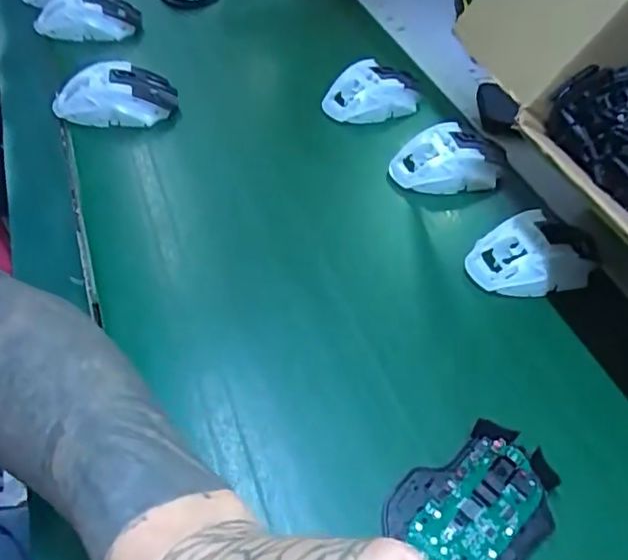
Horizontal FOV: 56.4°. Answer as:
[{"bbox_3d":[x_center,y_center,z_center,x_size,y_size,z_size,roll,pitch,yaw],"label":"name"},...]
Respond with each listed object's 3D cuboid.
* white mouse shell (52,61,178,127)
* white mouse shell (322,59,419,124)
[{"bbox_3d":[-0.192,-0.179,0.560,0.113,0.038,0.052,-9,48,-11],"label":"white mouse shell"},{"bbox_3d":[0.061,-0.198,0.621,0.102,0.045,0.076,-1,47,-3],"label":"white mouse shell"}]

